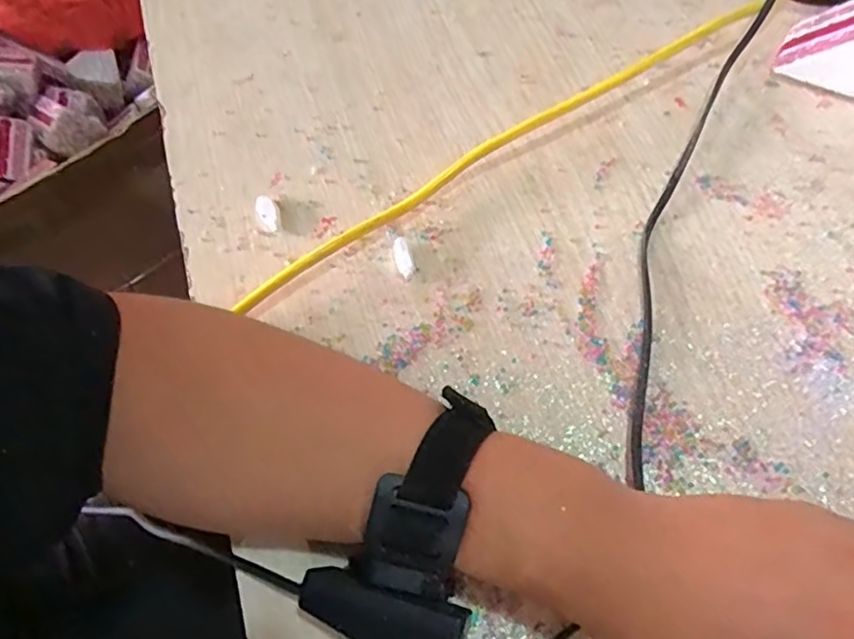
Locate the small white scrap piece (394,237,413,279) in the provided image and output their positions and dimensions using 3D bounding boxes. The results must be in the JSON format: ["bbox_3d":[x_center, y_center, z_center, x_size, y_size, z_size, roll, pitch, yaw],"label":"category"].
[{"bbox_3d":[-0.014,-0.037,0.360,0.009,0.004,0.026,-13,64,-3],"label":"small white scrap piece"}]

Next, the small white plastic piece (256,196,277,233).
[{"bbox_3d":[-0.098,-0.065,0.375,0.011,0.007,0.024,-19,65,-6],"label":"small white plastic piece"}]

